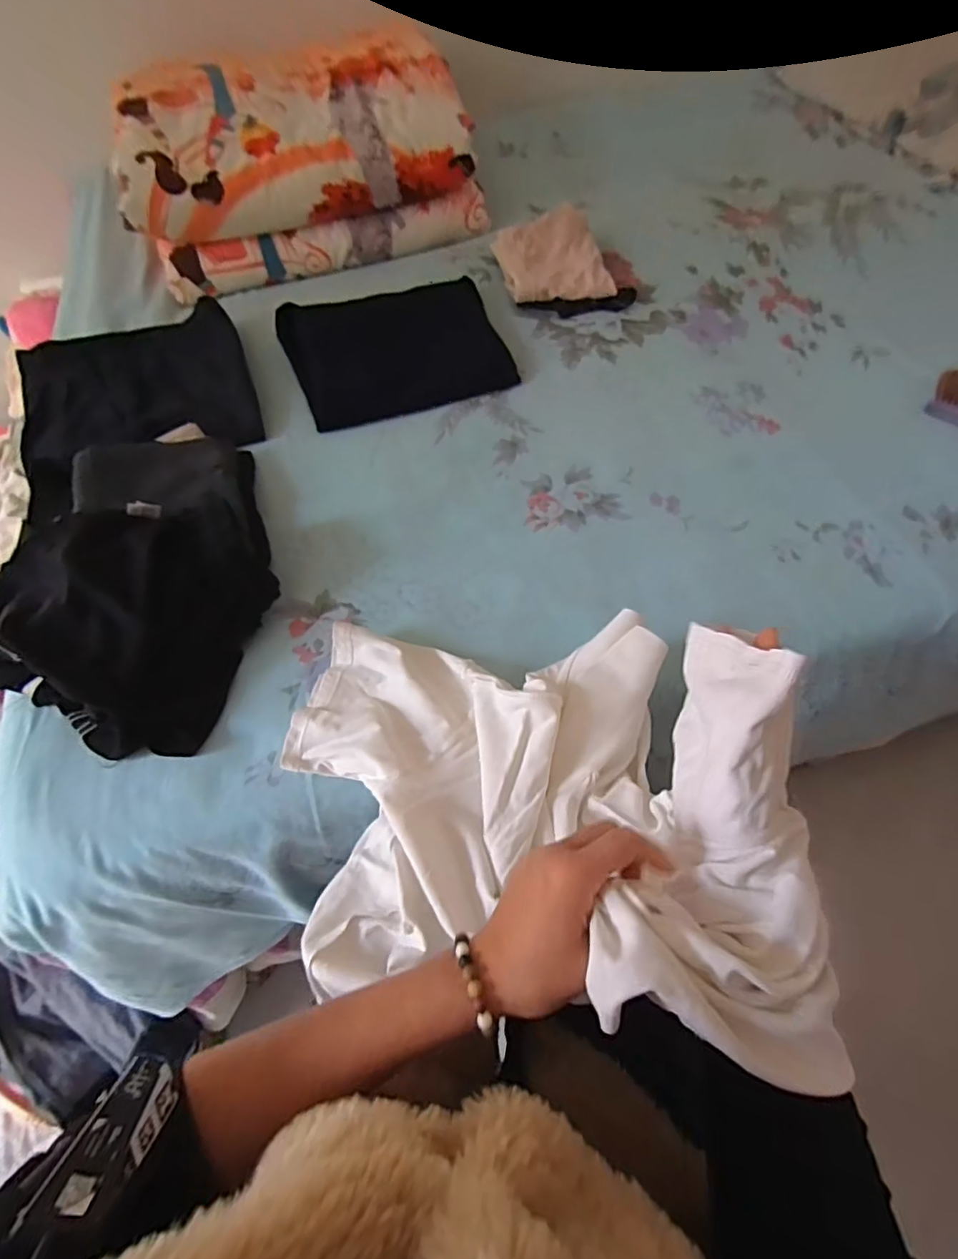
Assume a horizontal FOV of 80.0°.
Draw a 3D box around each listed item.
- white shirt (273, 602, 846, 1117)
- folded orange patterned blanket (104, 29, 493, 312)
[{"bbox_3d":[0.019,0.110,0.428,0.386,0.174,0.294,4,59,6],"label":"white shirt"},{"bbox_3d":[-0.295,-0.814,0.982,0.553,0.223,0.336,-13,59,-4],"label":"folded orange patterned blanket"}]

